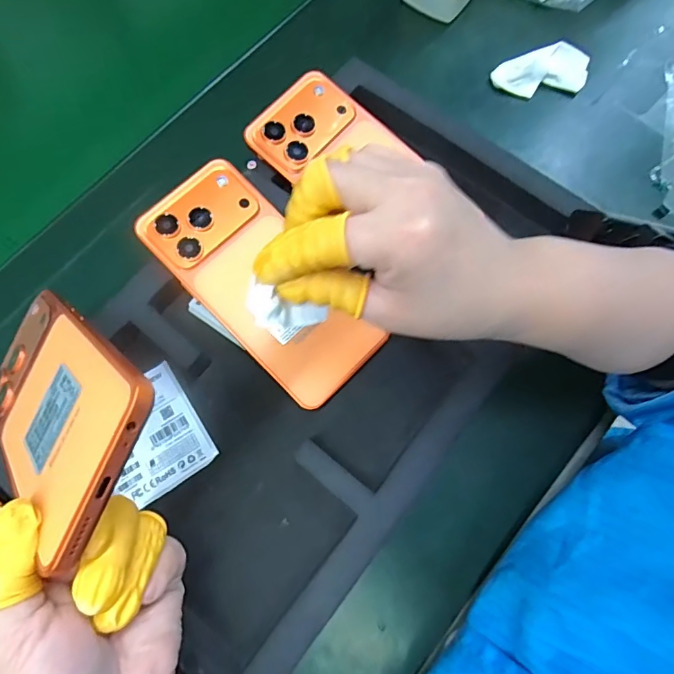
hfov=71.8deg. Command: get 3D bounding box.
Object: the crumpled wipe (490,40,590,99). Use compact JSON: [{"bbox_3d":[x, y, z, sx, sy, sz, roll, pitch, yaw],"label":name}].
[{"bbox_3d":[0.165,-0.208,0.368,0.076,0.020,0.040,-20,71,-8],"label":"crumpled wipe"}]

